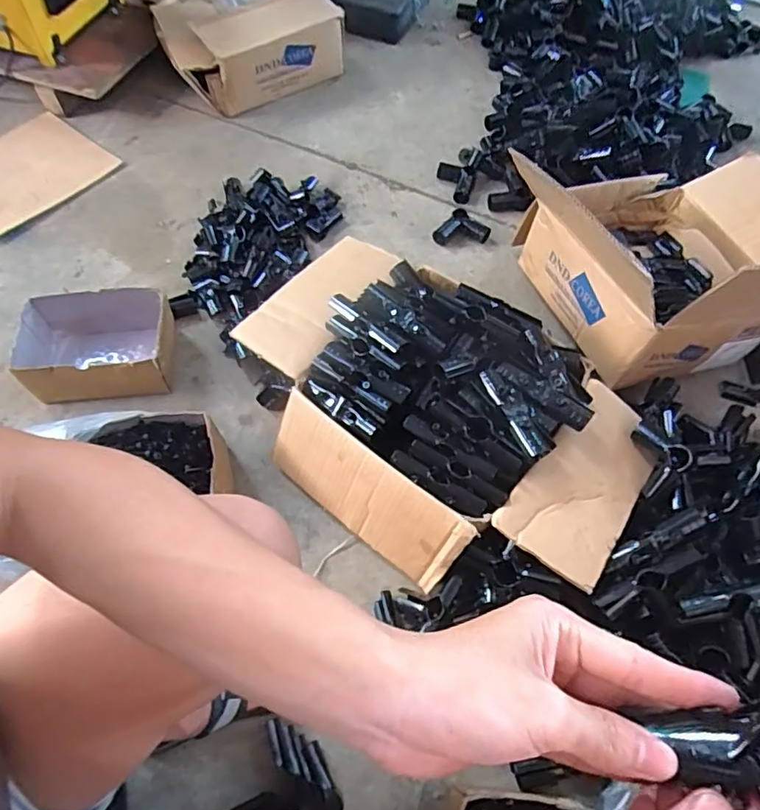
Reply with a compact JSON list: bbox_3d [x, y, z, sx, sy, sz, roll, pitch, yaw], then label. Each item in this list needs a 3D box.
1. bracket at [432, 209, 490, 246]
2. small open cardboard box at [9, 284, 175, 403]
[{"bbox_3d":[0.157,-0.328,1.058,0.086,0.032,0.076,37,66,17],"label":"bracket"},{"bbox_3d":[-0.444,-0.089,0.865,0.226,0.094,0.152,-9,61,-7],"label":"small open cardboard box"}]

